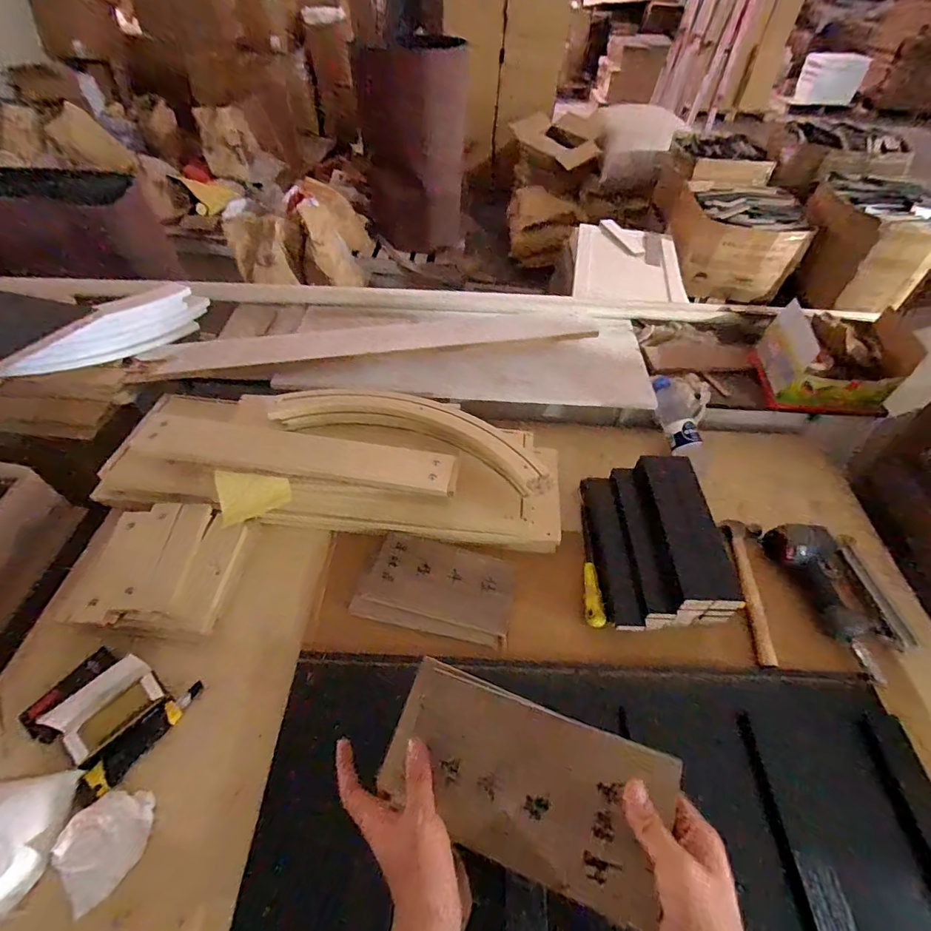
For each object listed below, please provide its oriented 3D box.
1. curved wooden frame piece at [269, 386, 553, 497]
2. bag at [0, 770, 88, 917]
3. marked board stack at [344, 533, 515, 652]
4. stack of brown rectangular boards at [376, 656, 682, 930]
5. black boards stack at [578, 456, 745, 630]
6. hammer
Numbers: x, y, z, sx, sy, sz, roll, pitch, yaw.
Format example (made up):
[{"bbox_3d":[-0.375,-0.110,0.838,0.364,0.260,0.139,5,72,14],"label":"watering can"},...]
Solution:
[{"bbox_3d":[-0.089,-0.080,0.863,0.509,0.048,0.175,15,51,11],"label":"curved wooden frame piece"},{"bbox_3d":[-0.557,0.456,0.553,0.125,0.052,0.154,-9,50,-9],"label":"bag"},{"bbox_3d":[-0.050,0.213,0.816,0.259,0.019,0.151,12,69,4],"label":"marked board stack"},{"bbox_3d":[0.052,0.302,0.448,0.262,0.016,0.134,14,67,19],"label":"stack of brown rectangular boards"},{"bbox_3d":[0.329,0.125,0.832,0.205,0.097,0.317,1,50,-1],"label":"black boards stack"},{"bbox_3d":[0.501,0.210,0.823,0.072,0.023,0.268,13,51,10],"label":"hammer"}]

